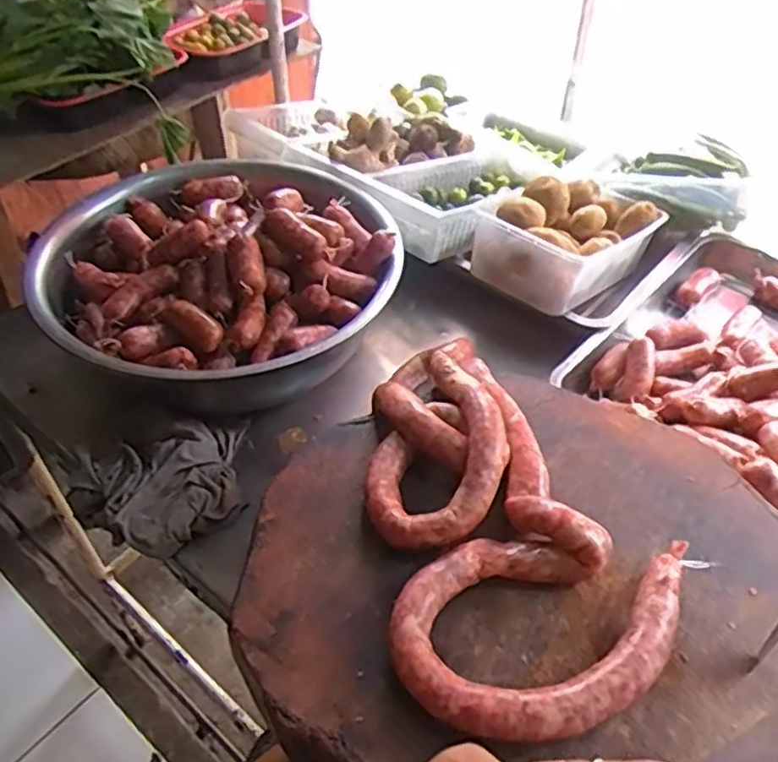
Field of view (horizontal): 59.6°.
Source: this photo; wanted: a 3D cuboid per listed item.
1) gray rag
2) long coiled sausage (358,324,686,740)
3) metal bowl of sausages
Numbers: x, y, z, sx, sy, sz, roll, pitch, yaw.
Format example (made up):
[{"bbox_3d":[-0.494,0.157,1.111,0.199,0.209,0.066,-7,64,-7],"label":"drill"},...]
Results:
[{"bbox_3d":[-0.216,0.099,0.633,0.160,0.045,0.134,-10,47,-9],"label":"gray rag"},{"bbox_3d":[0.069,0.083,0.503,0.198,0.054,0.328,-16,48,-14],"label":"long coiled sausage"},{"bbox_3d":[-0.180,-0.122,0.728,0.353,0.124,0.358,0,46,0],"label":"metal bowl of sausages"}]

